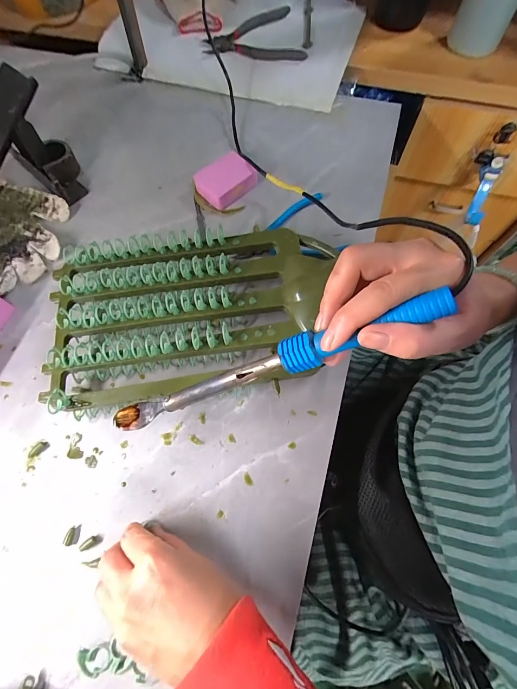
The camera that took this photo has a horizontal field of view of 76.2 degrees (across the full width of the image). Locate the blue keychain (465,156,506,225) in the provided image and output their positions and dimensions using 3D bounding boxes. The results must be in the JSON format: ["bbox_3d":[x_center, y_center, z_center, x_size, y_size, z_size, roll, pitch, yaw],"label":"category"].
[{"bbox_3d":[0.419,-0.284,0.615,0.028,0.114,0.024,11,28,6],"label":"blue keychain"}]

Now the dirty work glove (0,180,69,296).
[{"bbox_3d":[-0.347,-0.153,0.448,0.179,0.017,0.148,23,71,10],"label":"dirty work glove"}]

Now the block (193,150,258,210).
[{"bbox_3d":[-0.043,-0.230,0.463,0.075,0.030,0.058,-37,72,-12],"label":"block"}]

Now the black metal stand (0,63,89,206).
[{"bbox_3d":[-0.313,-0.253,0.428,0.120,0.104,0.104,-34,71,-11],"label":"black metal stand"}]

